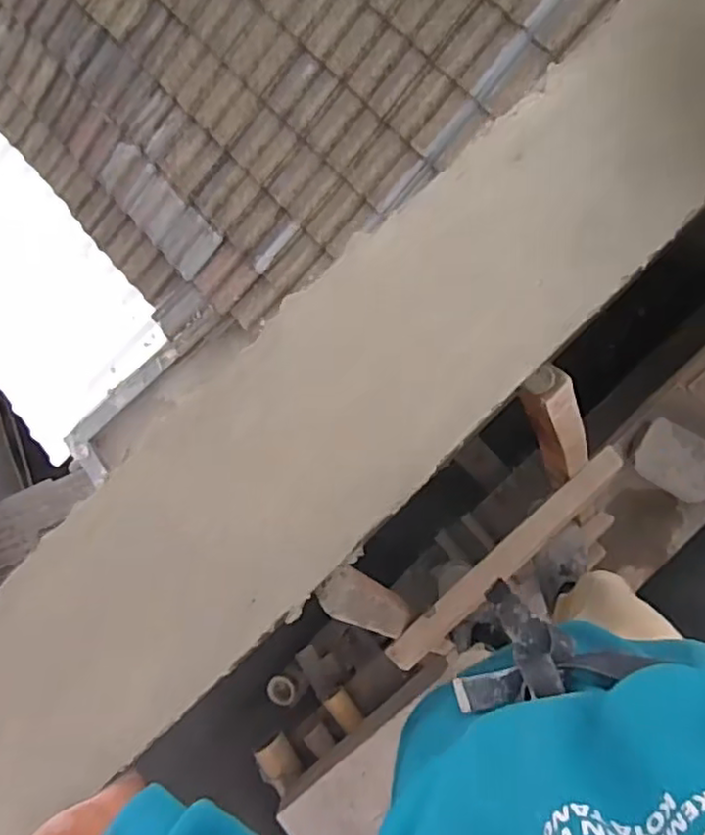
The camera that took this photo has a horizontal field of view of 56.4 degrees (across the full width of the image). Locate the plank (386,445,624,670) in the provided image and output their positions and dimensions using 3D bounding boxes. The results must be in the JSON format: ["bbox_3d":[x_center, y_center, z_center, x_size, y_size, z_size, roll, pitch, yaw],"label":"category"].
[{"bbox_3d":[0.232,0.210,0.980,0.453,0.036,0.050,-42,82,0],"label":"plank"}]

